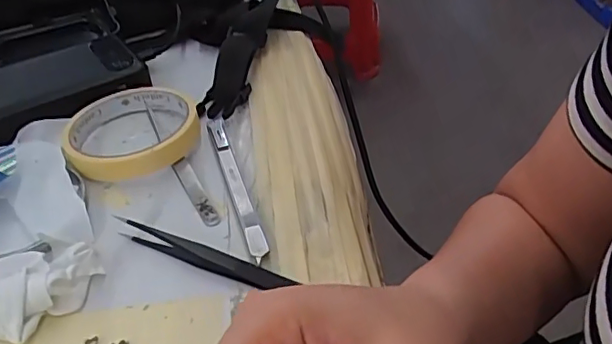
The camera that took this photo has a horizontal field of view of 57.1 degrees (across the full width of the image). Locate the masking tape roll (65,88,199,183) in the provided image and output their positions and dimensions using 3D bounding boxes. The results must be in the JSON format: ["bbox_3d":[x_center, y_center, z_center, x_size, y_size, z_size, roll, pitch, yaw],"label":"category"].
[{"bbox_3d":[-0.117,-0.030,0.380,0.087,0.020,0.086,0,41,0],"label":"masking tape roll"}]

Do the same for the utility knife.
[{"bbox_3d":[-0.044,0.005,0.348,0.010,0.006,0.133,-12,43,-14],"label":"utility knife"}]

